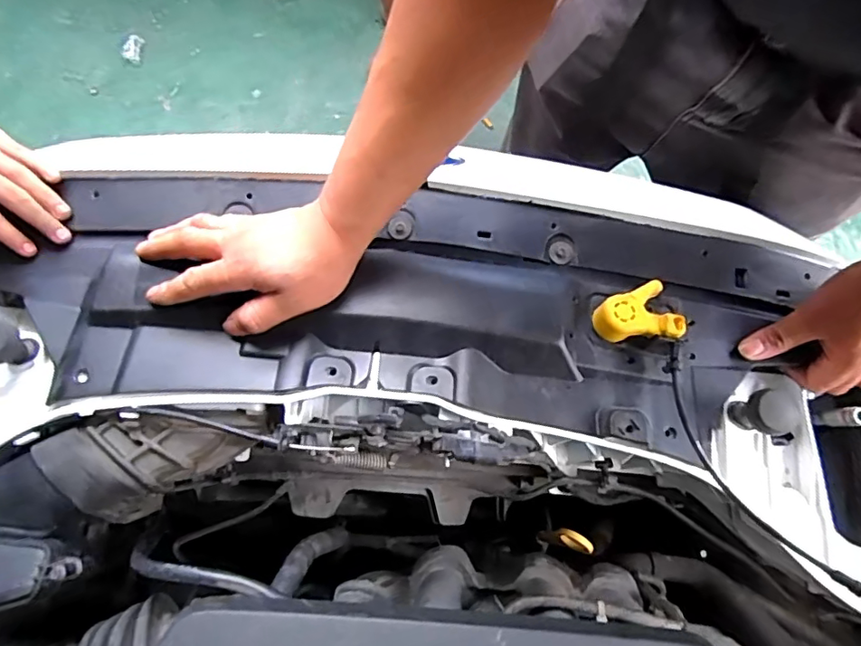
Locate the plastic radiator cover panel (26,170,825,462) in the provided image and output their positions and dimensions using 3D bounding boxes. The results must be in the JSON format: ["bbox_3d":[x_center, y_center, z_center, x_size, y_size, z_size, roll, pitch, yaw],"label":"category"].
[{"bbox_3d":[-0.014,-0.021,0.472,0.641,0.039,0.212,3,78,-1],"label":"plastic radiator cover panel"}]

